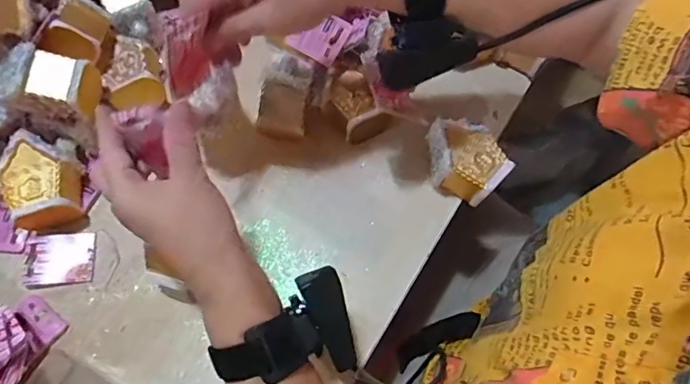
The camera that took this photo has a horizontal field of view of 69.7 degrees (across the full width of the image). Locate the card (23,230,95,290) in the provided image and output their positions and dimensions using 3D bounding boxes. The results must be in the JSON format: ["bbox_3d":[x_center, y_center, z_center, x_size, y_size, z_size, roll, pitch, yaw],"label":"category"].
[{"bbox_3d":[-0.260,0.061,0.453,0.055,0.007,0.049,-4,65,-13],"label":"card"}]

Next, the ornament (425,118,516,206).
[{"bbox_3d":[0.113,-0.030,0.484,0.086,0.043,0.067,42,71,14],"label":"ornament"}]

